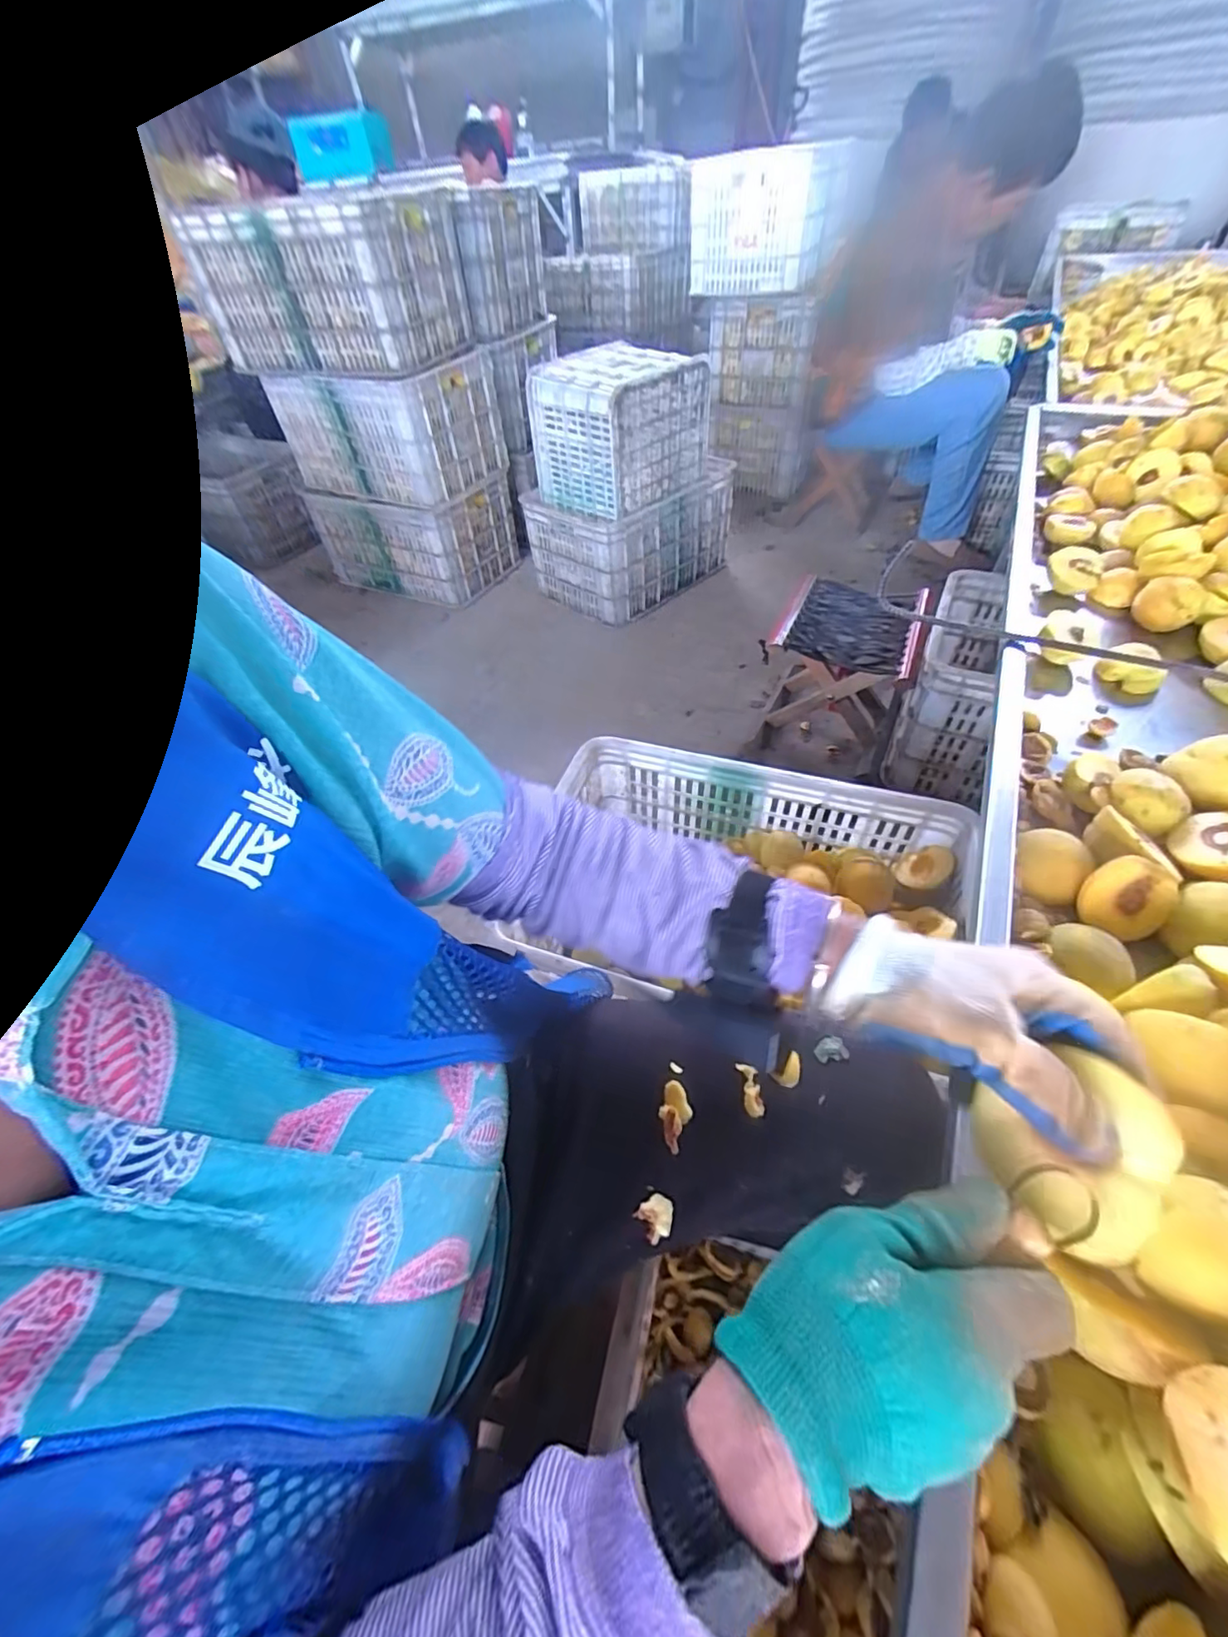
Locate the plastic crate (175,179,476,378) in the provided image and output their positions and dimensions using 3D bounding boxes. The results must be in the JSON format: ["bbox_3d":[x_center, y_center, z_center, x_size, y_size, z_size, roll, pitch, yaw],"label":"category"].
[{"bbox_3d":[-0.627,-1.214,1.282,0.479,0.266,0.329,13,52,16],"label":"plastic crate"}]

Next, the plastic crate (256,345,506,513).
[{"bbox_3d":[-0.586,-1.055,1.504,0.485,0.266,0.349,22,55,22],"label":"plastic crate"}]

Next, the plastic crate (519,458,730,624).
[{"bbox_3d":[0.058,-0.798,1.591,0.503,0.267,0.322,-38,56,-25],"label":"plastic crate"}]

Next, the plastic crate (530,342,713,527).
[{"bbox_3d":[0.014,-0.959,1.381,0.316,0.269,0.343,30,58,27],"label":"plastic crate"}]

